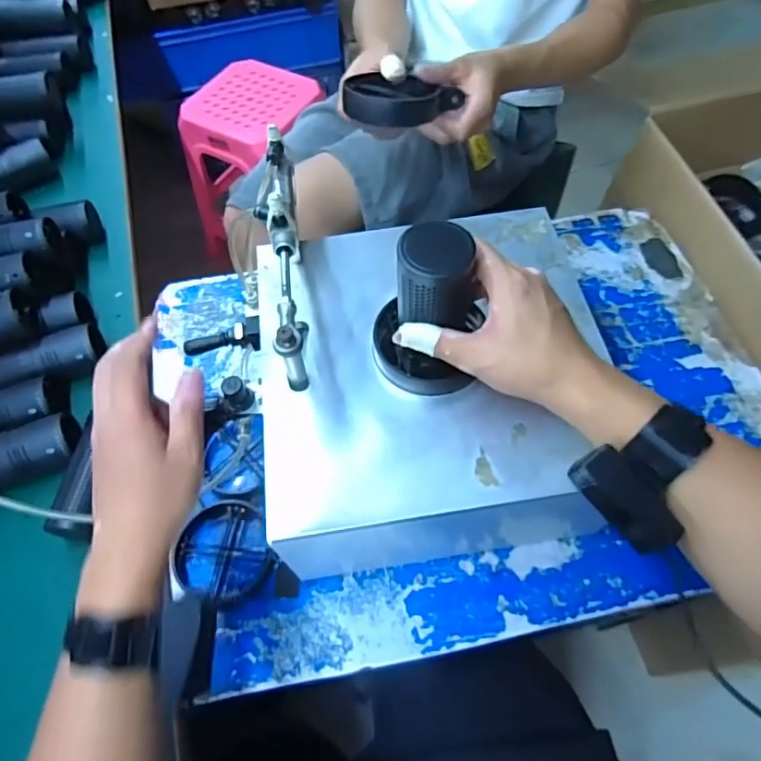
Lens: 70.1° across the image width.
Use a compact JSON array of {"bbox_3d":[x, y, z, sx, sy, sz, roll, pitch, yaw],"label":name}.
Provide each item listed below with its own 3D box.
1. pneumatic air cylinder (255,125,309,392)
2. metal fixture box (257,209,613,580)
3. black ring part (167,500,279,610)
[{"bbox_3d":[-0.085,-0.113,0.483,0.028,0.089,0.230,-8,60,-3],"label":"pneumatic air cylinder"},{"bbox_3d":[0.044,0.008,0.539,0.287,0.170,0.294,-6,60,-1],"label":"metal fixture box"},{"bbox_3d":[-0.153,0.170,0.542,0.099,0.014,0.102,-1,60,2],"label":"black ring part"}]

